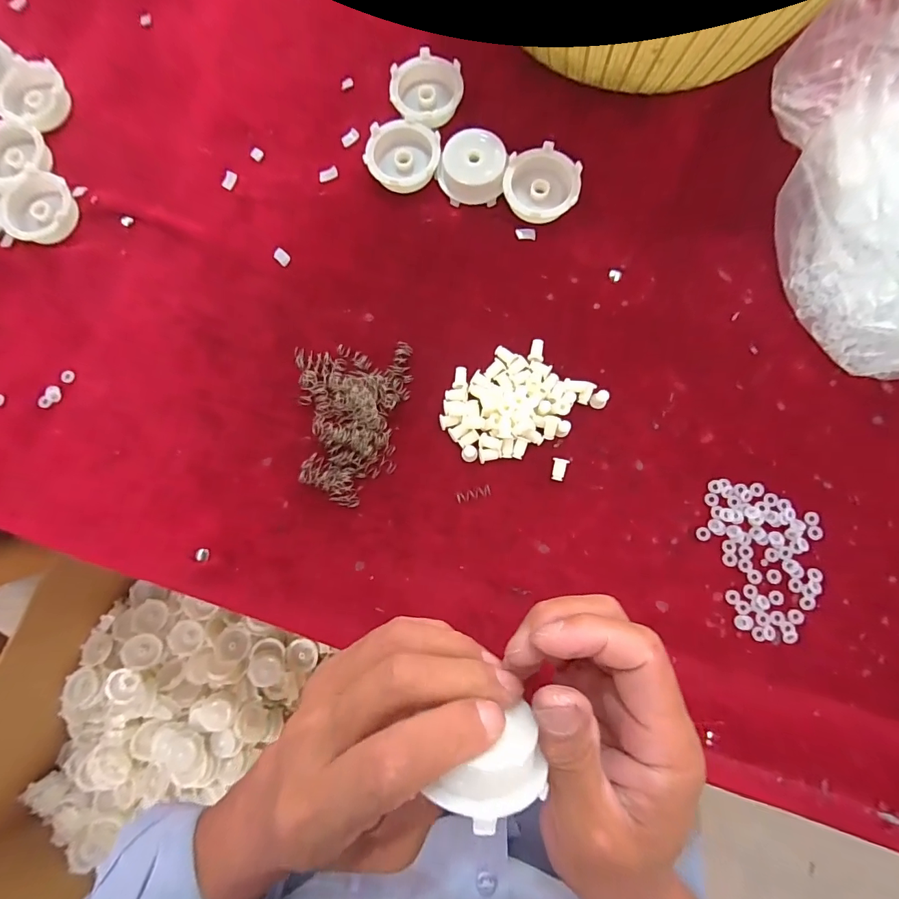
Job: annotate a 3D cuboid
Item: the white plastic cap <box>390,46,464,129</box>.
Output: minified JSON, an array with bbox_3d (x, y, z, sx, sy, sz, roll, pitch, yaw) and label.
[{"bbox_3d":[-0.019,-0.293,0.355,0.057,0.016,0.061,0,83,3],"label":"white plastic cap"}]

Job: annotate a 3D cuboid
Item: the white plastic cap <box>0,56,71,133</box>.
[{"bbox_3d":[-0.354,-0.304,0.369,0.064,0.011,0.053,31,85,6],"label":"white plastic cap"}]

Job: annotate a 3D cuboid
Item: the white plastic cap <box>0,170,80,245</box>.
[{"bbox_3d":[-0.336,-0.198,0.353,0.054,0.014,0.056,0,83,3],"label":"white plastic cap"}]

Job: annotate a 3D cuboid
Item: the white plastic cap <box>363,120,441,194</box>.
[{"bbox_3d":[-0.037,-0.236,0.346,0.057,0.012,0.056,0,83,3],"label":"white plastic cap"}]

